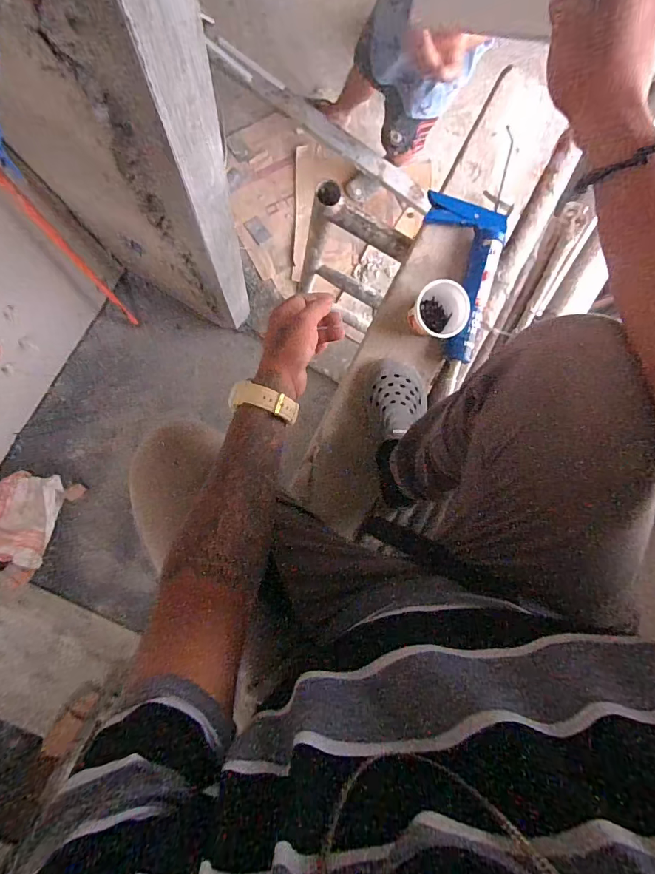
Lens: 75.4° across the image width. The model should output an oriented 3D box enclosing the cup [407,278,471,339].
[{"bbox_3d":[0.196,-0.221,0.758,0.095,0.068,0.096,0,93,-8],"label":"cup"}]

